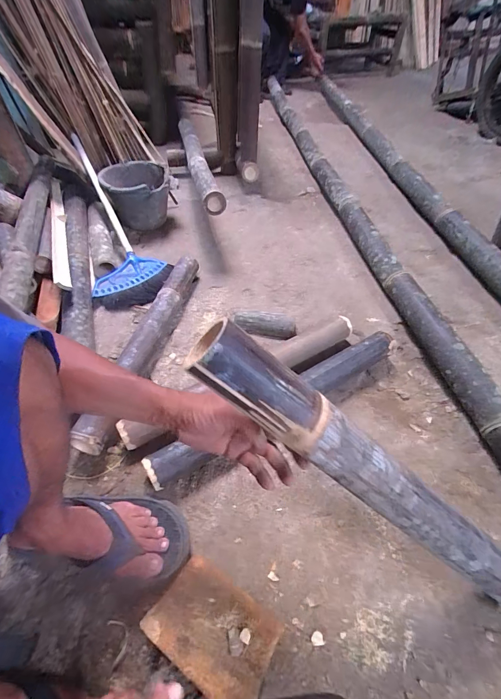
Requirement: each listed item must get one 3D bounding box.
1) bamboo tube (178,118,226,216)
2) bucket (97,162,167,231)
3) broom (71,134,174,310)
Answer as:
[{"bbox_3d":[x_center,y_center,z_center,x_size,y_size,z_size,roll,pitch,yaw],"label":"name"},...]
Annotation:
[{"bbox_3d":[-0.218,-0.757,1.274,0.071,0.076,0.938,-10,49,-10],"label":"bamboo tube"},{"bbox_3d":[-0.410,-0.548,1.216,0.232,0.186,0.230,-2,48,-2],"label":"bucket"},{"bbox_3d":[-0.450,-0.439,1.085,0.235,0.058,0.737,-18,69,-16],"label":"broom"}]

